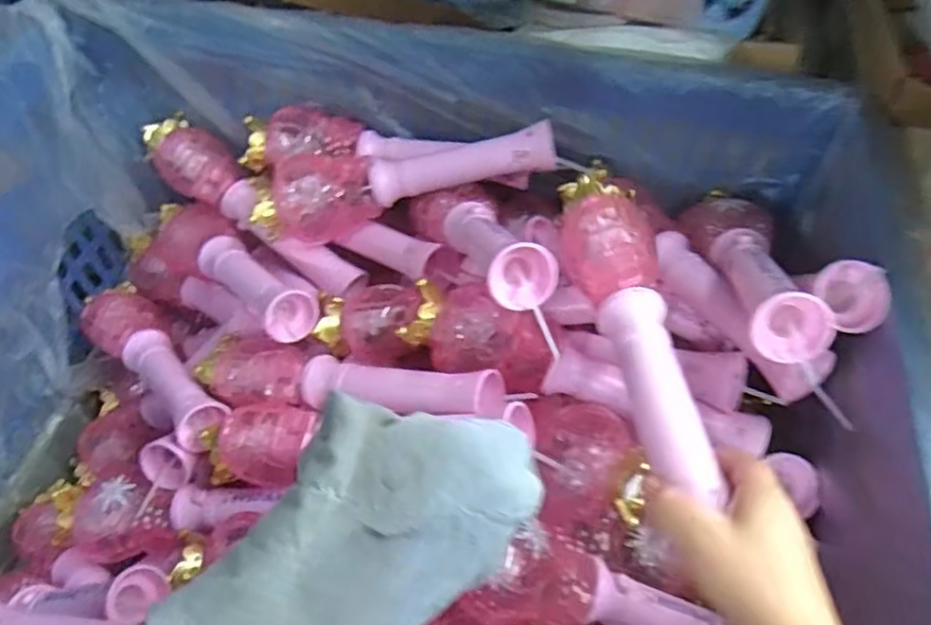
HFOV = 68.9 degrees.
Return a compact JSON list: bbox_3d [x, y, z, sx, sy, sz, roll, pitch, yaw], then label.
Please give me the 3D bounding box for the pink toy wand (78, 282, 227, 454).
[{"bbox_3d":[-0.330,0.062,0.734,0.077,0.066,0.323,-36,46,-23],"label":"pink toy wand"}]

